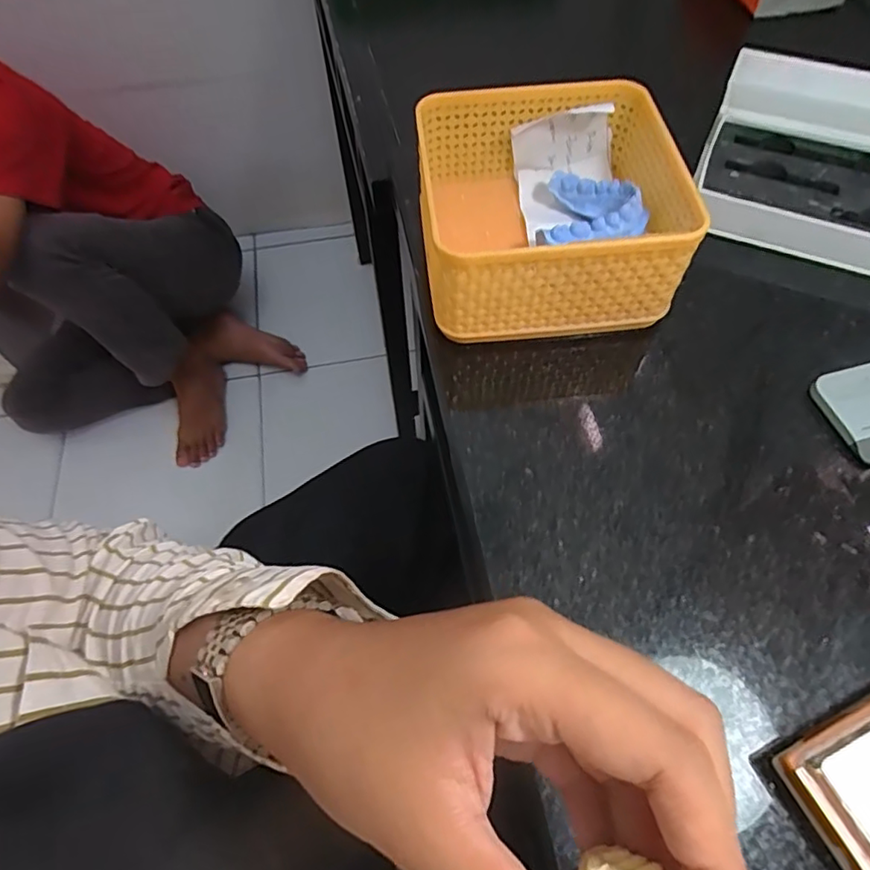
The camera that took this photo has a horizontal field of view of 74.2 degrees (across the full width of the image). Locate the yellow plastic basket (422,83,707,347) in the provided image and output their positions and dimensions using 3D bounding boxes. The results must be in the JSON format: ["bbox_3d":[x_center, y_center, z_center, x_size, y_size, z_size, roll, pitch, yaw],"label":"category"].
[{"bbox_3d":[0.061,-0.122,0.318,0.132,0.068,0.130,-7,59,0],"label":"yellow plastic basket"}]

